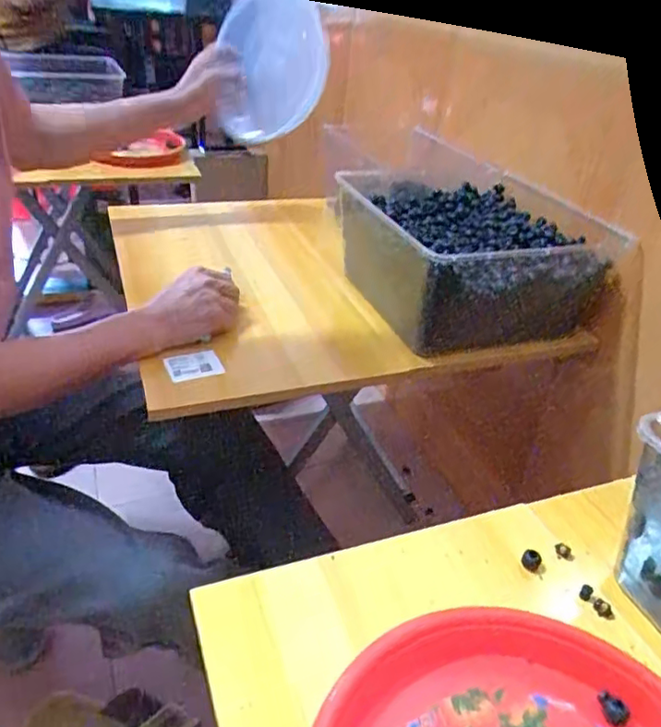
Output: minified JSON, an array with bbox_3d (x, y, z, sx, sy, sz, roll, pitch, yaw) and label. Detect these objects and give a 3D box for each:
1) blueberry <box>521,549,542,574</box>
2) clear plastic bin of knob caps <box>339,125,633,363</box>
[{"bbox_3d":[0.163,0.158,0.481,0.015,0.015,0.018,19,35,20],"label":"blueberry"},{"bbox_3d":[0.210,-0.145,0.846,0.339,0.147,0.285,-10,36,-23],"label":"clear plastic bin of knob caps"}]

